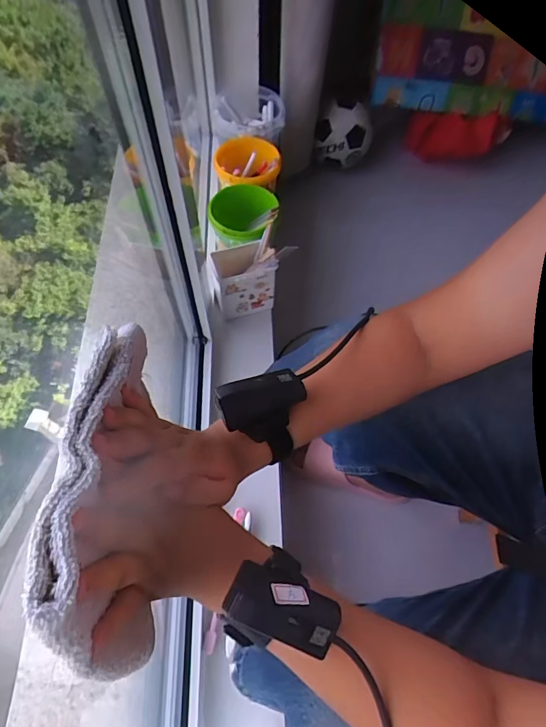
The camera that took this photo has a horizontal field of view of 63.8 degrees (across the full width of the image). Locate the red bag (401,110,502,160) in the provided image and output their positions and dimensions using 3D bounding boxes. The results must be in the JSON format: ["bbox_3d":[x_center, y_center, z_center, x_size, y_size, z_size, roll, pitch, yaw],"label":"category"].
[{"bbox_3d":[0.551,-0.713,1.363,0.272,0.104,0.087,6,61,2],"label":"red bag"}]

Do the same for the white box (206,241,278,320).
[{"bbox_3d":[-0.061,-0.155,0.816,0.108,0.120,0.074,-19,64,-11],"label":"white box"}]

